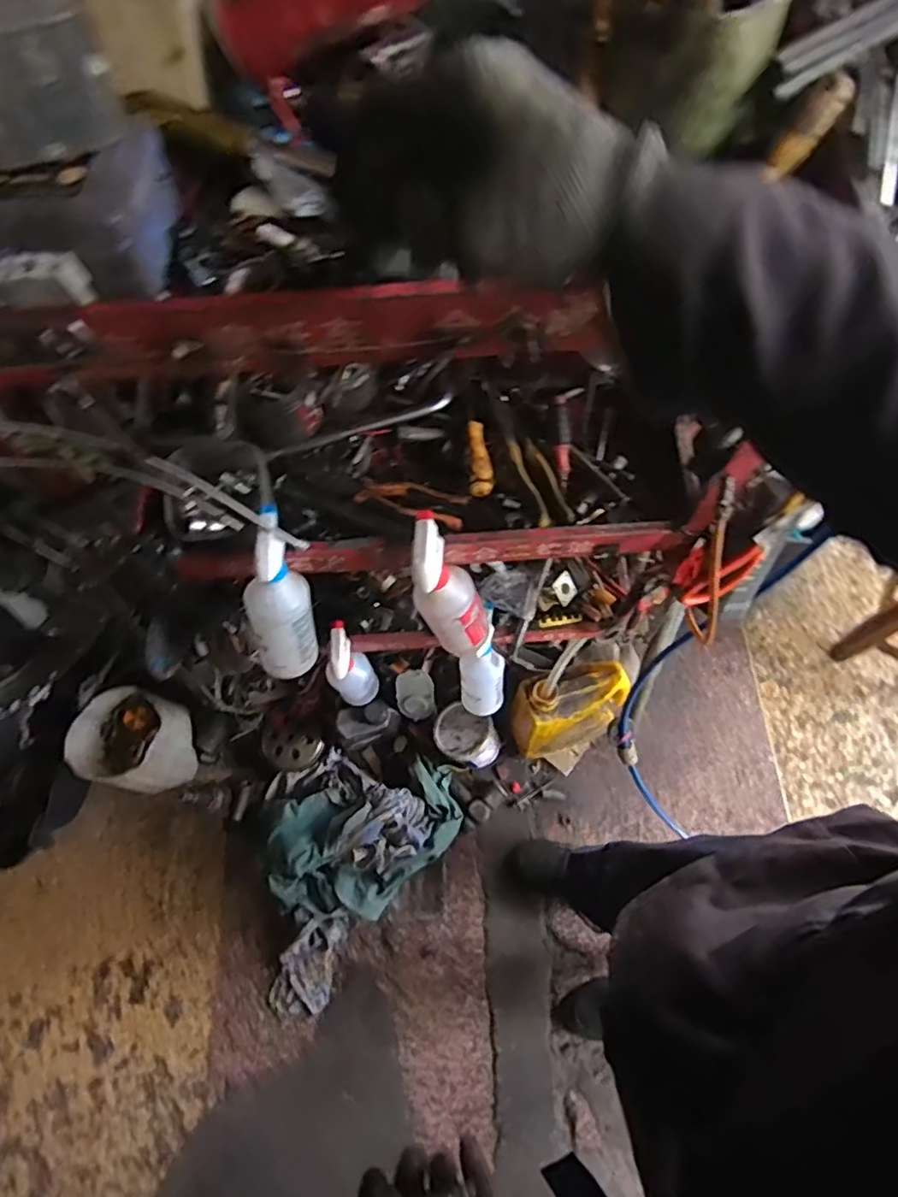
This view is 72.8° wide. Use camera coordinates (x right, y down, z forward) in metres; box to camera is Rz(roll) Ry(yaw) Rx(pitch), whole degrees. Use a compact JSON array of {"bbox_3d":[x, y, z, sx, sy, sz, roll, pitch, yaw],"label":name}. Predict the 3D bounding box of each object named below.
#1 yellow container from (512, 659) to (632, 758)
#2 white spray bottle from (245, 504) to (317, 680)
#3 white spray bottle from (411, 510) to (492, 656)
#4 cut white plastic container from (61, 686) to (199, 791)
[{"bbox_3d":[0.240,0.220,1.218,0.228,0.305,0.132,-23,69,-6],"label":"yellow container"},{"bbox_3d":[-0.197,0.009,0.701,0.064,0.211,0.080,2,35,3],"label":"white spray bottle"},{"bbox_3d":[0.000,-0.004,0.738,0.080,0.217,0.064,-38,48,-12],"label":"white spray bottle"},{"bbox_3d":[-0.650,0.284,1.241,0.225,0.190,0.182,10,69,7],"label":"cut white plastic container"}]

